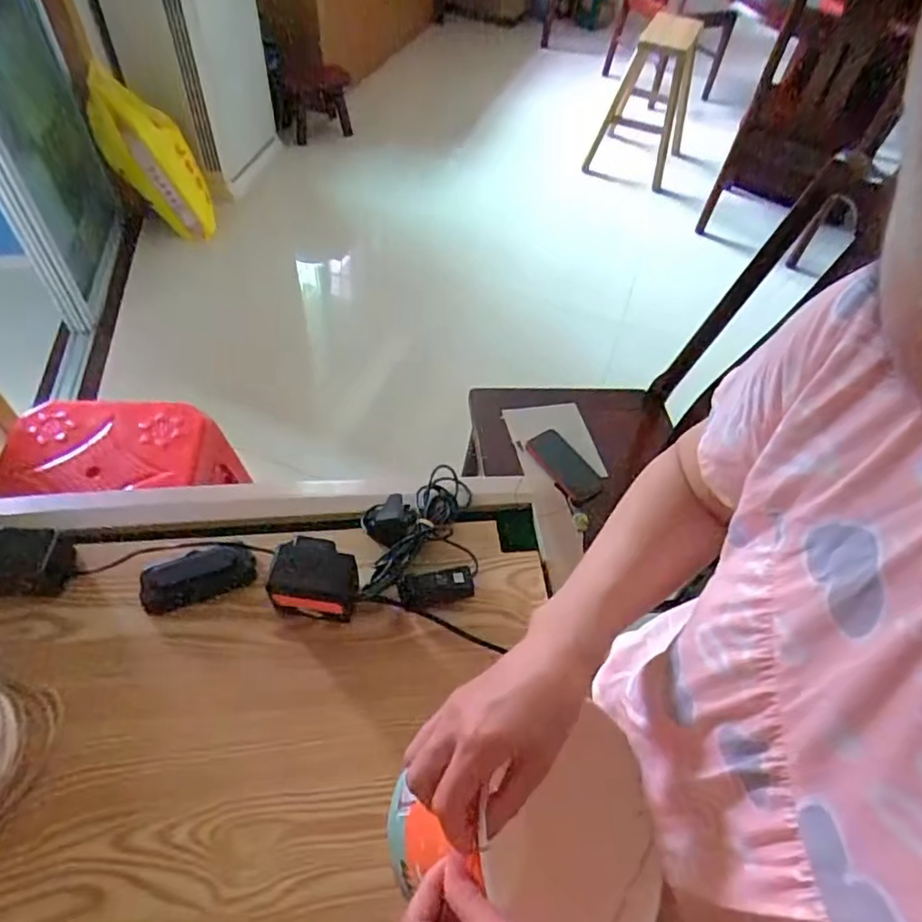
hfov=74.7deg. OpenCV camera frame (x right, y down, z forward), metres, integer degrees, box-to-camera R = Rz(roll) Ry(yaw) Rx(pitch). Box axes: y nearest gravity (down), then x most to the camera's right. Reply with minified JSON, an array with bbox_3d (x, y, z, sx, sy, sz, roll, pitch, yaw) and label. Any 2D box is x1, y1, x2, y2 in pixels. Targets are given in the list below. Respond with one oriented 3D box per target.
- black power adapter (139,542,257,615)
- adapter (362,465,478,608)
[{"bbox_3d":[-0.267,0.118,0.615,0.107,0.027,0.049,-16,56,-17],"label":"black power adapter"},{"bbox_3d":[-0.045,0.071,0.656,0.114,0.040,0.171,0,53,-6],"label":"adapter"}]

